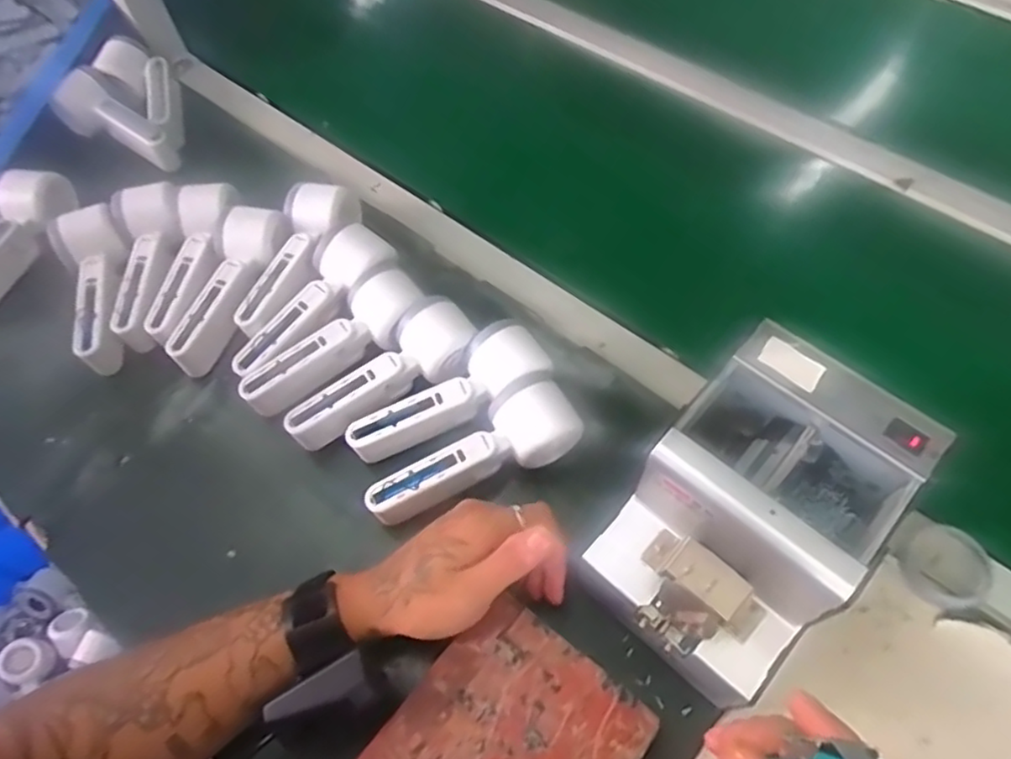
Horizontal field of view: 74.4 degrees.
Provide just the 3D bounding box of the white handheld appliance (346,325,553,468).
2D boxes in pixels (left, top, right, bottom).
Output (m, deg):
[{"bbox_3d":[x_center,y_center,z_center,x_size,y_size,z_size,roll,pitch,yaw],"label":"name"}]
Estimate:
[{"bbox_3d":[-0.045,0.007,0.525,0.165,0.049,0.053,-21,61,-9],"label":"white handheld appliance"}]

